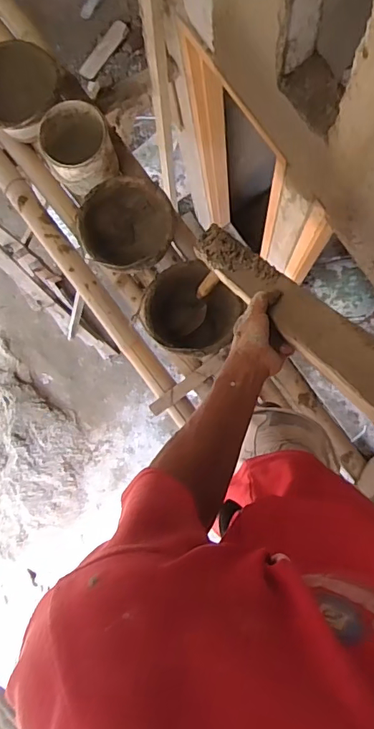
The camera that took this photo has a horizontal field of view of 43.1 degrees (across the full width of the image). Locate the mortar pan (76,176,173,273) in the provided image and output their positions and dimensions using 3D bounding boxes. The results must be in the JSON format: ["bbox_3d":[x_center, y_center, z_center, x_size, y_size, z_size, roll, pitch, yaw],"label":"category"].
[{"bbox_3d":[-0.152,-0.360,1.266,0.235,0.126,0.232,0,87,6],"label":"mortar pan"}]

